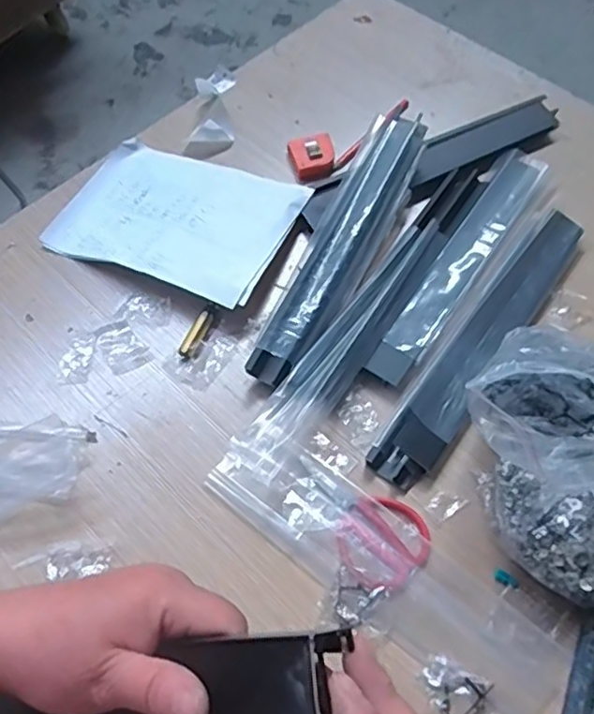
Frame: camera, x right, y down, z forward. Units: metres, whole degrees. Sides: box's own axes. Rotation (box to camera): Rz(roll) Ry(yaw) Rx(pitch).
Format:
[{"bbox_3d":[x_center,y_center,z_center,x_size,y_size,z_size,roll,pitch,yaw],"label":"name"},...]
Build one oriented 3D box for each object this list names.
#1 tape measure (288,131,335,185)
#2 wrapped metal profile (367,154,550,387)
[{"bbox_3d":[0.022,-0.276,0.860,0.059,0.031,0.061,-14,63,-8],"label":"tape measure"},{"bbox_3d":[0.211,-0.119,0.772,0.058,0.023,0.399,31,66,14],"label":"wrapped metal profile"}]

